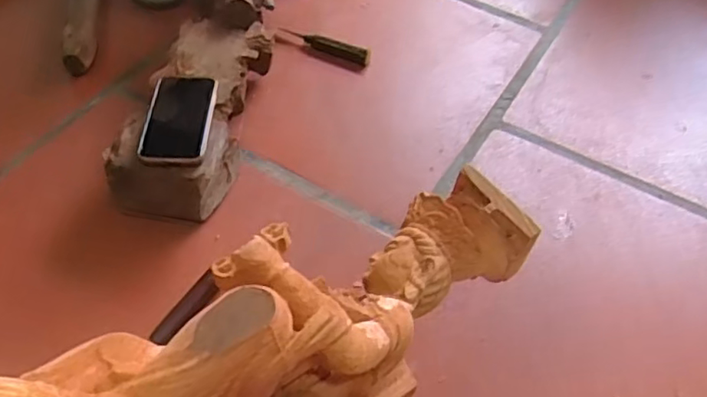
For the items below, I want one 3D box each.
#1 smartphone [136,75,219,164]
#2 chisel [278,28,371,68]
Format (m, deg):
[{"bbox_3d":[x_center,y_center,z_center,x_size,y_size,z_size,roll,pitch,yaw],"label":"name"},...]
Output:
[{"bbox_3d":[-0.215,-0.104,0.745,0.080,0.010,0.162,-1,48,0],"label":"smartphone"},{"bbox_3d":[-0.048,-0.251,0.965,0.162,0.026,0.024,26,56,15],"label":"chisel"}]

